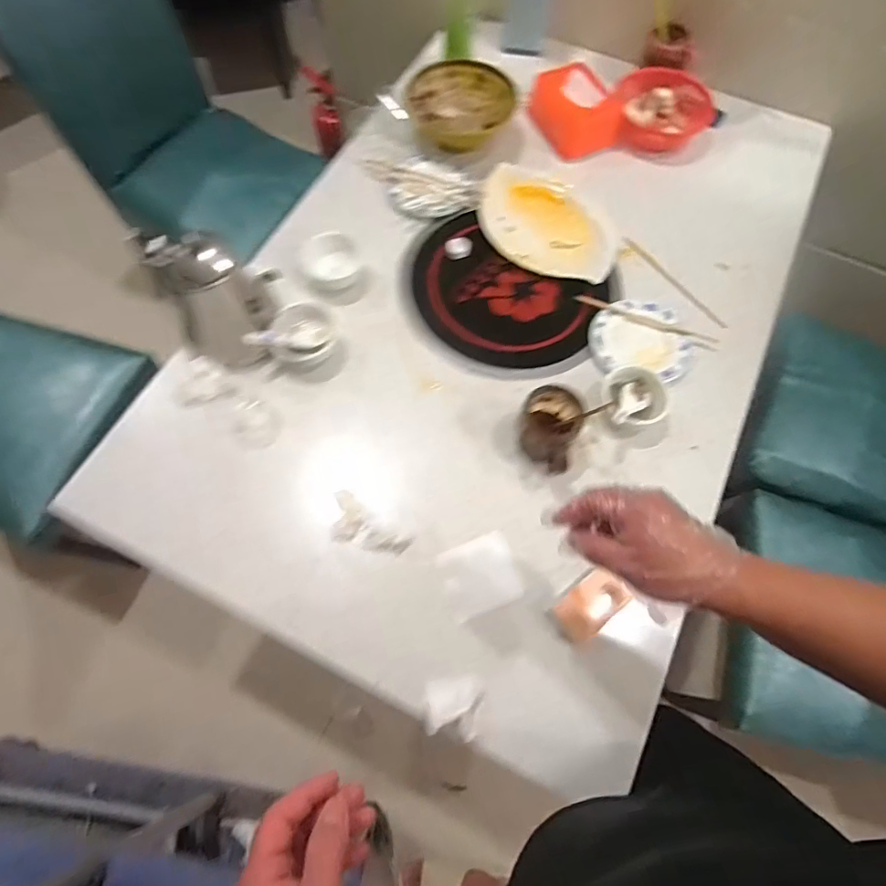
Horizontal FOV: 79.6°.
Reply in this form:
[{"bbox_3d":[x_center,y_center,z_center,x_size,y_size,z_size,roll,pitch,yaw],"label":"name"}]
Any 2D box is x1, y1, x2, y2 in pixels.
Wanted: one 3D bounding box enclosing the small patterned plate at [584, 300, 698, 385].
[{"bbox_3d":[0.319,-0.162,0.853,0.171,0.030,0.154,-25,71,-11],"label":"small patterned plate"}]

